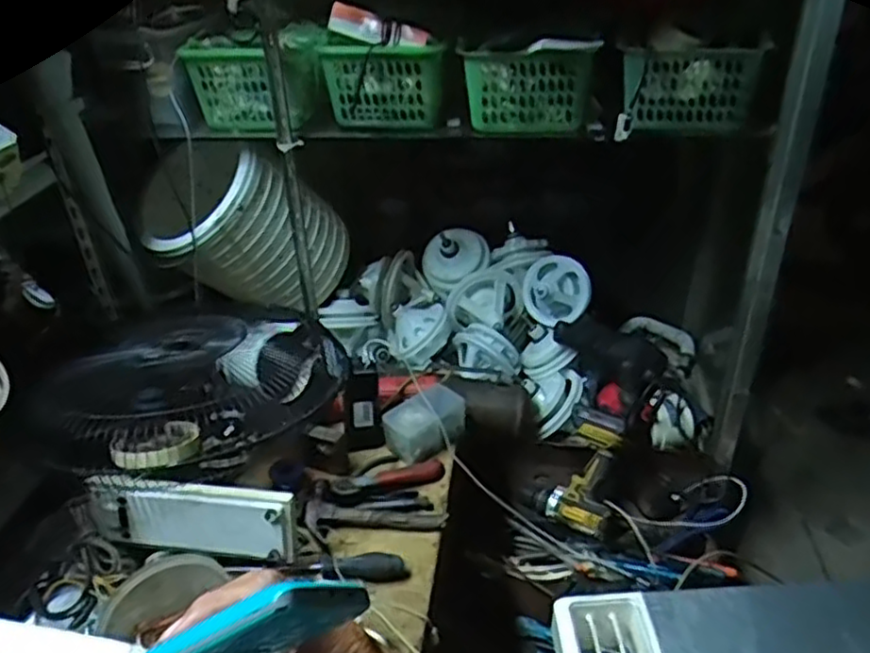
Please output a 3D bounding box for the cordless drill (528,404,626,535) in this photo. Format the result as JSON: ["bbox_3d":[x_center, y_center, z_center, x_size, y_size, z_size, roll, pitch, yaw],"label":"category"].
[{"bbox_3d":[0.285,0.264,1.334,0.152,0.223,0.061,22,2,33],"label":"cordless drill"}]

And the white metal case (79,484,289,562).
[{"bbox_3d":[-0.328,0.256,0.965,0.279,0.097,0.038,2,14,9],"label":"white metal case"}]

